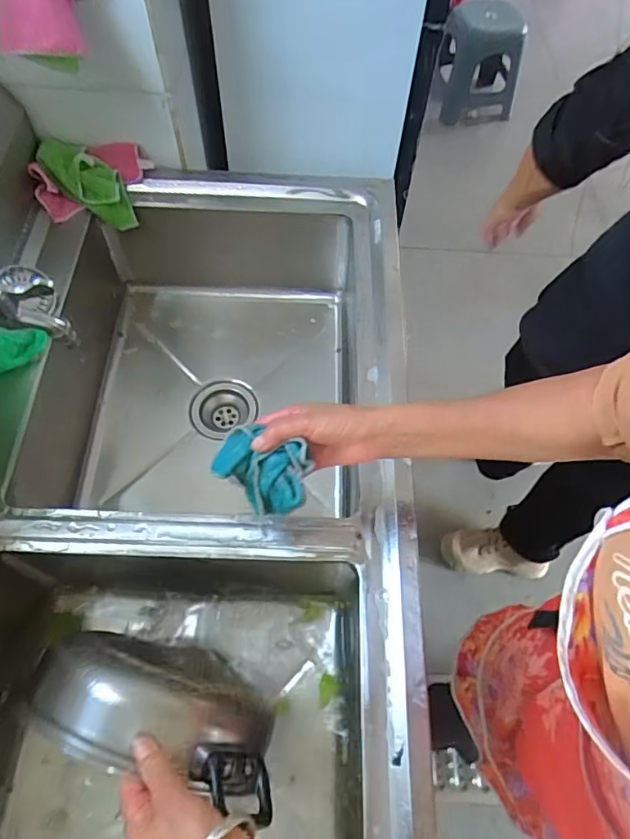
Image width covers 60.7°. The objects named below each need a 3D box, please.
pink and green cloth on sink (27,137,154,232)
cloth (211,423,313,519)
[{"bbox_3d":[-0.317,-0.337,0.765,0.147,0.045,0.109,0,93,-8],"label":"pink and green cloth on sink"},{"bbox_3d":[-0.048,0.050,0.515,0.089,0.077,0.053,28,64,13],"label":"cloth"}]

